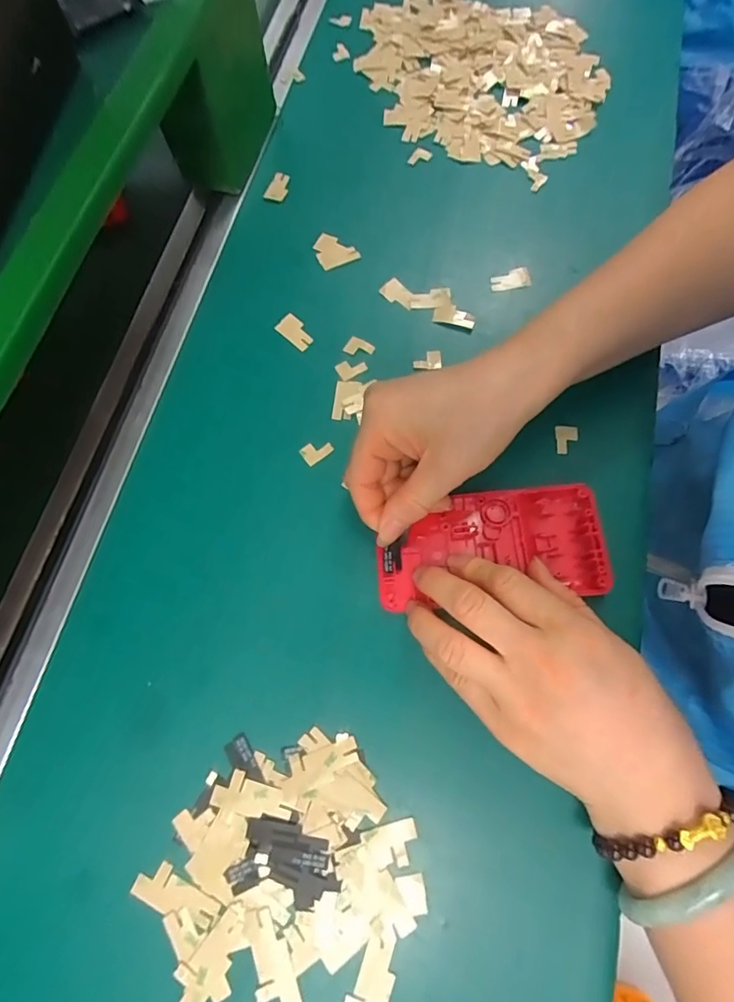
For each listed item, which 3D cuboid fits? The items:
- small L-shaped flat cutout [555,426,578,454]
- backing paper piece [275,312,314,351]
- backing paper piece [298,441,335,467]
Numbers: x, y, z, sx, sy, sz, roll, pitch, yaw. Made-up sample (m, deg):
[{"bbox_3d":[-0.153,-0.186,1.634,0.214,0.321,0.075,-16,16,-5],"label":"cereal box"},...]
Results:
[{"bbox_3d":[0.121,-0.037,0.311,0.013,0.004,0.018,2,71,2],"label":"small L-shaped flat cutout"},{"bbox_3d":[-0.047,-0.112,0.342,0.015,0.005,0.026,-42,75,-12],"label":"backing paper piece"},{"bbox_3d":[-0.031,-0.031,0.315,0.019,0.004,0.013,-34,73,-10],"label":"backing paper piece"}]

